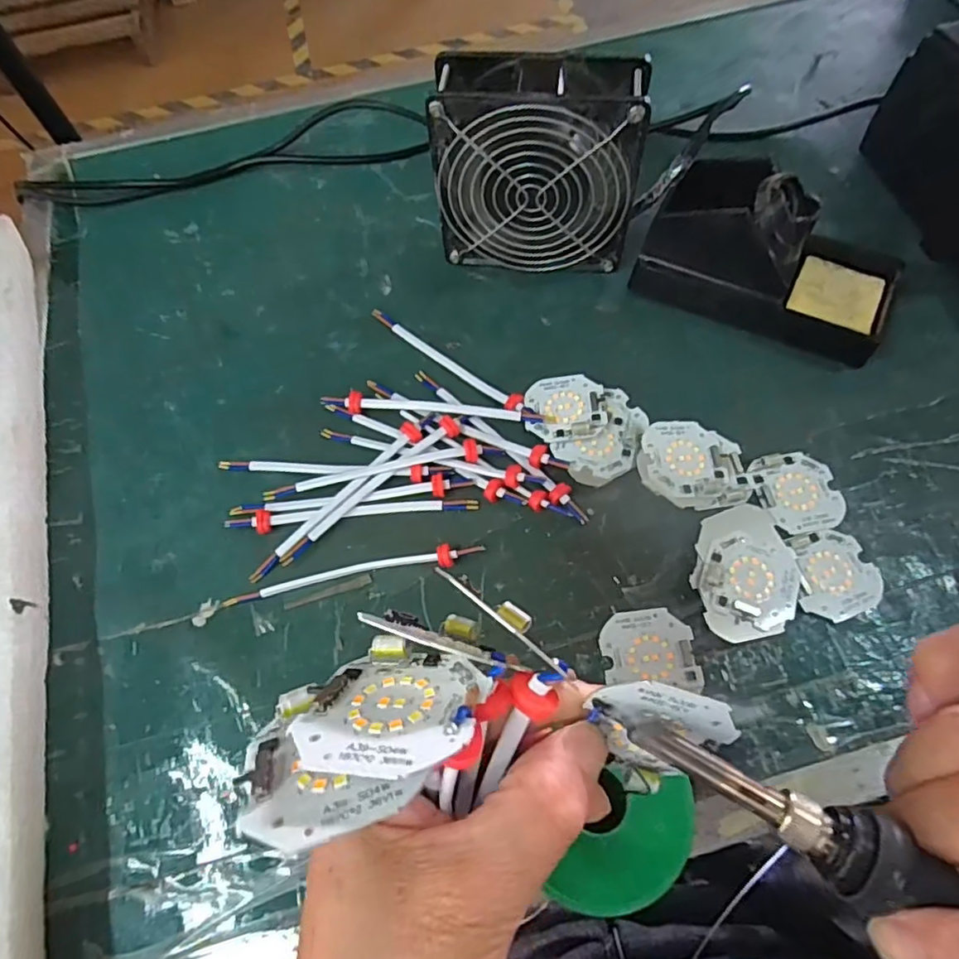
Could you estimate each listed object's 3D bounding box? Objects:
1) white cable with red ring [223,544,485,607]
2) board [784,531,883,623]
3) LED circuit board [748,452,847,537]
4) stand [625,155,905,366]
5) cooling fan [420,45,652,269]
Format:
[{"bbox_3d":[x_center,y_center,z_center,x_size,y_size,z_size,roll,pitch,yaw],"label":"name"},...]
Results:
[{"bbox_3d":[-0.068,0.050,0.322,0.139,0.019,0.013,-9,65,-1],"label":"white cable with red ring"},{"bbox_3d":[0.188,0.049,0.313,0.043,0.004,0.046,0,65,-1],"label":"board"},{"bbox_3d":[0.179,0.006,0.333,0.043,0.004,0.047,-12,65,-7],"label":"LED circuit board"},{"bbox_3d":[0.179,-0.137,0.362,0.152,0.071,0.076,19,68,12],"label":"stand"},{"bbox_3d":[0.035,-0.186,0.367,0.120,0.118,0.046,6,66,6],"label":"cooling fan"}]

